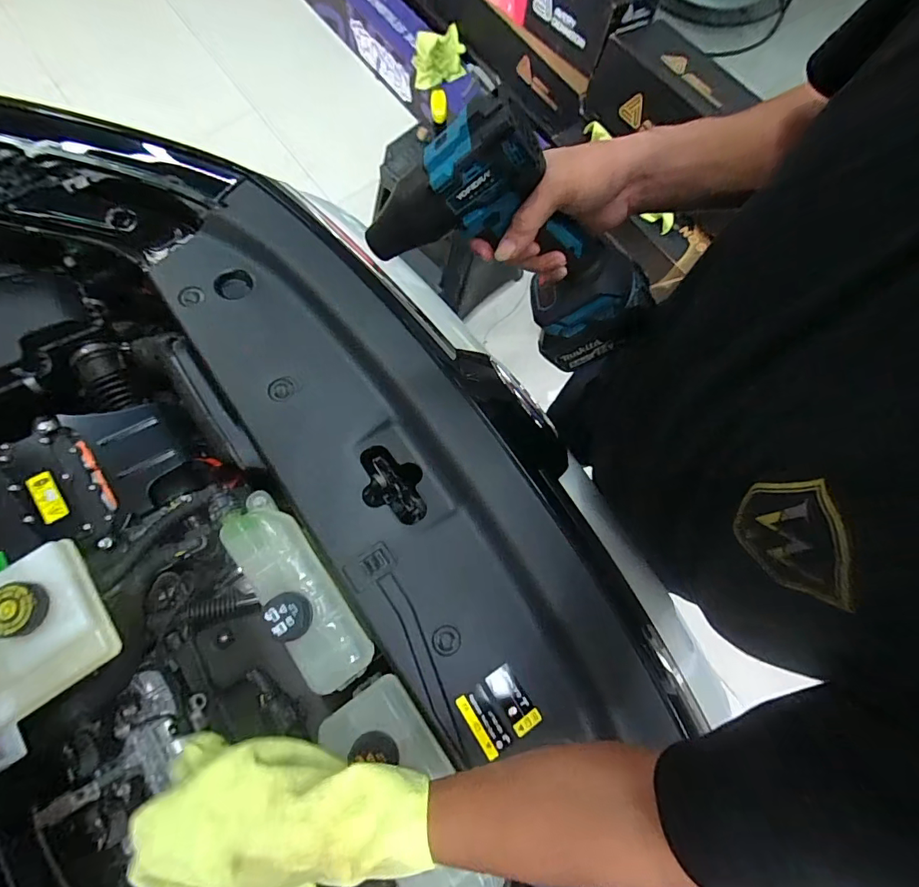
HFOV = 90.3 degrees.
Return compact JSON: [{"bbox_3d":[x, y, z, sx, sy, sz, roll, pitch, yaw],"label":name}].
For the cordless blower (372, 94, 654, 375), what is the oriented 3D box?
[{"bbox_3d":[0.065,-0.154,0.391,0.244,0.113,0.082,27,72,-35],"label":"cordless blower"}]

